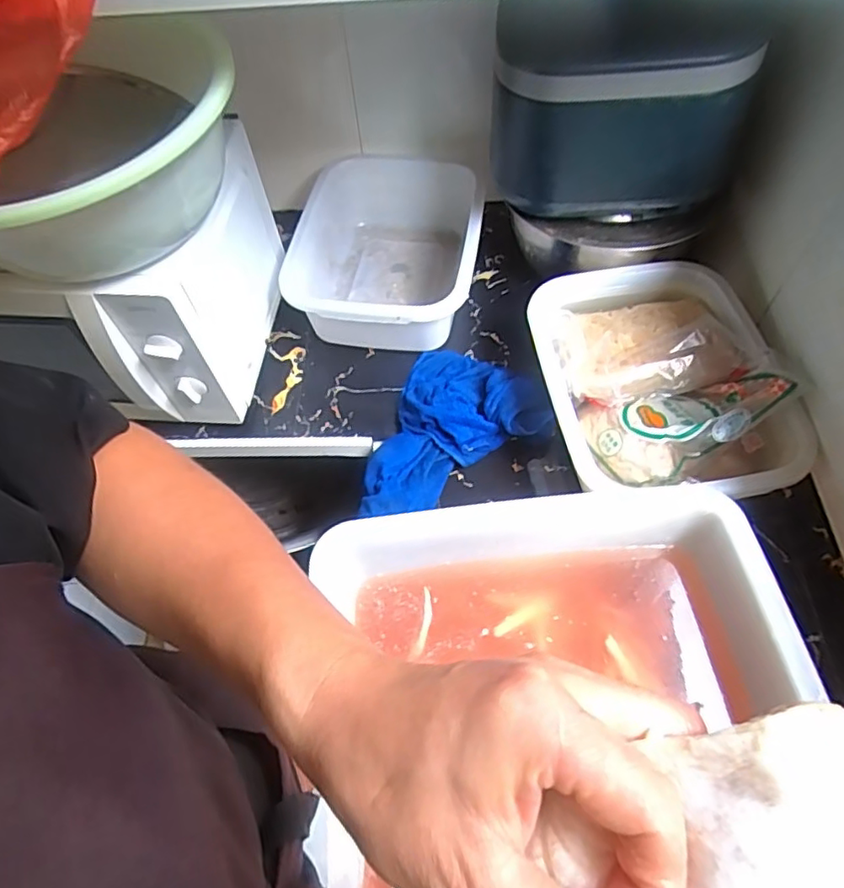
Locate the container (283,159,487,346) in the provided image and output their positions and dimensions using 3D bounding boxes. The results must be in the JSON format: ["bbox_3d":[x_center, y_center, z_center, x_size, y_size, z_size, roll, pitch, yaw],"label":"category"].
[{"bbox_3d":[-0.045,-0.251,0.829,0.243,0.153,0.272,3,59,5],"label":"container"}]

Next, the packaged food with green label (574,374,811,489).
[{"bbox_3d":[0.275,-0.017,0.616,0.204,0.042,0.111,-19,56,21],"label":"packaged food with green label"}]

